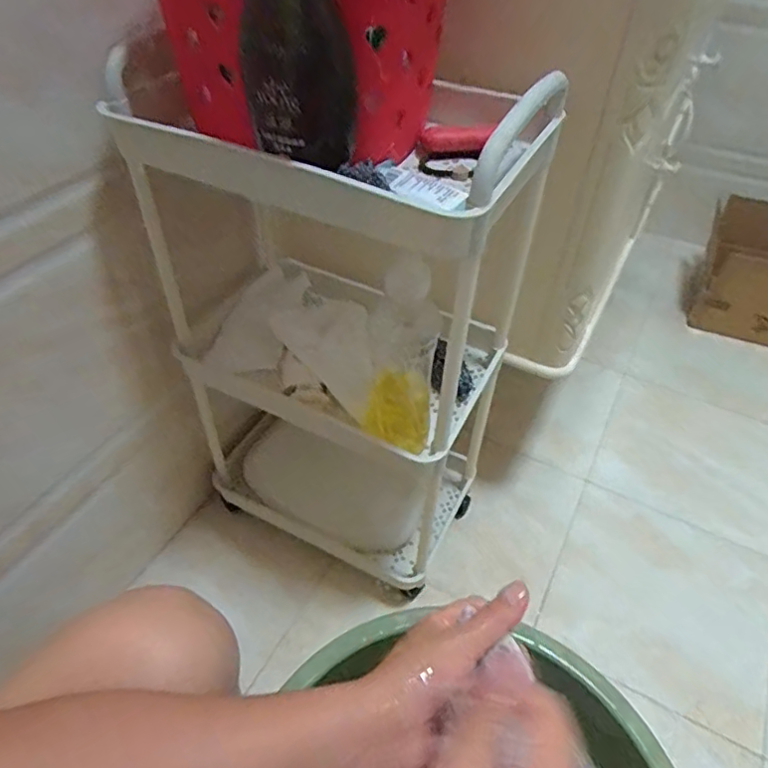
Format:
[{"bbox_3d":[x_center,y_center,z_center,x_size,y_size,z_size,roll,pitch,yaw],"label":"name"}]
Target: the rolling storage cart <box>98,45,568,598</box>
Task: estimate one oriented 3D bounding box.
[{"bbox_3d":[-0.053,-0.048,0.694,0.367,0.601,0.228,21,48,18],"label":"rolling storage cart"}]

